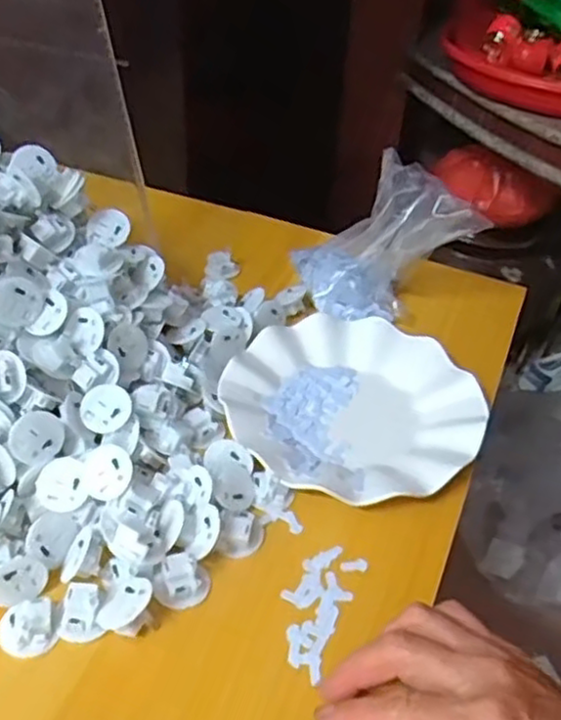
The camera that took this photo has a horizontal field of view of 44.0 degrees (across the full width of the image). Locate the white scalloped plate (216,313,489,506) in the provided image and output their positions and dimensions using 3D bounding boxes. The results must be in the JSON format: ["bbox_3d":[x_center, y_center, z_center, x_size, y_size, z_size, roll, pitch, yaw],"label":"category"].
[{"bbox_3d":[0.052,0.033,0.511,0.179,0.022,0.179,3,41,-3],"label":"white scalloped plate"}]

